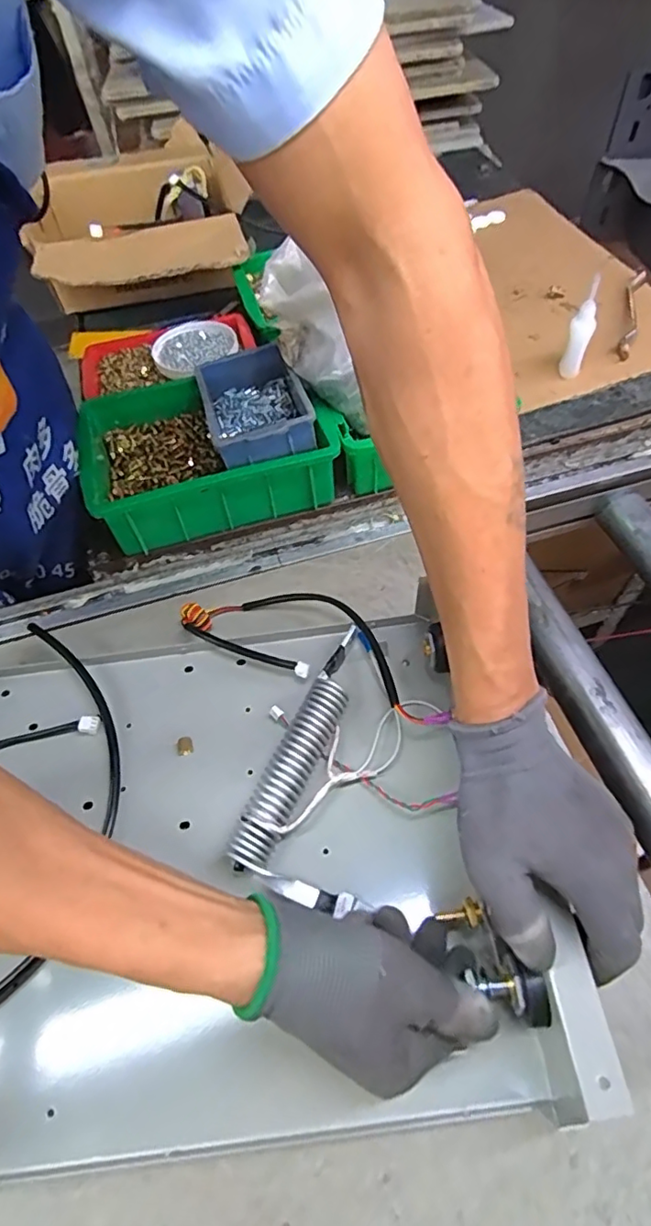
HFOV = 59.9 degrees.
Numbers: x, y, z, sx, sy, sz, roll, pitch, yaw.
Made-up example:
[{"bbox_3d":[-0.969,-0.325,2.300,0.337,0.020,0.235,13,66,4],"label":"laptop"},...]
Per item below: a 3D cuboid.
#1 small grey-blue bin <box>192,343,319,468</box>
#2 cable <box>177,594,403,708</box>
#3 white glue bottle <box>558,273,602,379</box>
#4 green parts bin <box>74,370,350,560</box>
[{"bbox_3d":[-0.072,-0.213,0.572,0.098,0.057,0.152,-16,45,-5],"label":"small grey-blue bin"},{"bbox_3d":[-0.025,0.014,0.492,0.211,0.051,0.089,18,60,16],"label":"cable"},{"bbox_3d":[0.285,-0.316,0.628,0.025,0.101,0.019,17,34,15],"label":"white glue bottle"},{"bbox_3d":[-0.128,-0.173,0.601,0.229,0.085,0.192,-16,57,-6],"label":"green parts bin"}]

